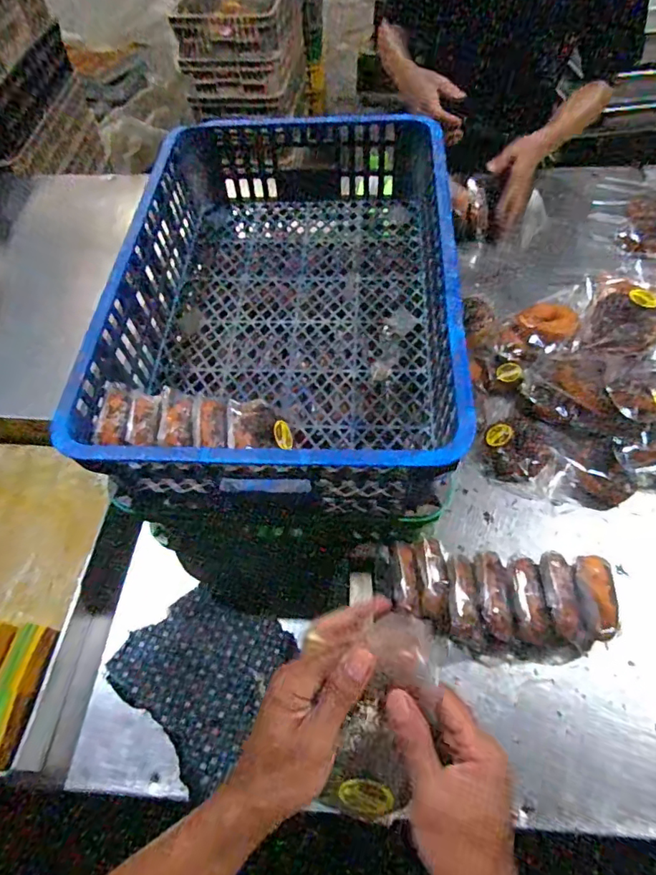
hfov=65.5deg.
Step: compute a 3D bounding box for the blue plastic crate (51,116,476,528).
[{"bbox_3d":[-0.051,-0.210,0.715,0.417,0.140,0.632,1,57,4],"label":"blue plastic crate"}]

